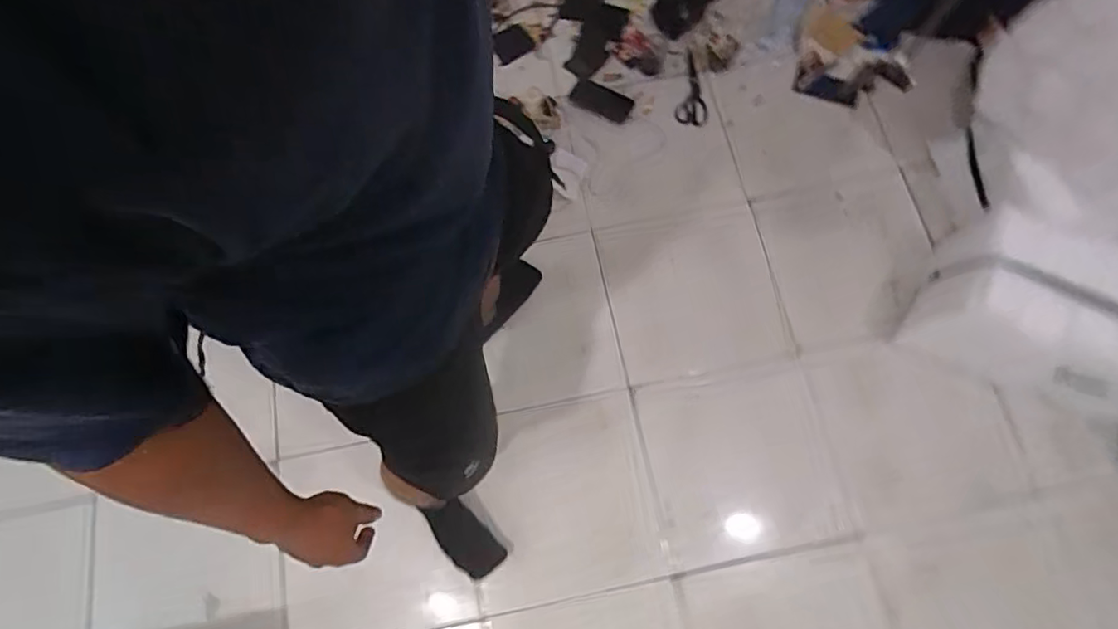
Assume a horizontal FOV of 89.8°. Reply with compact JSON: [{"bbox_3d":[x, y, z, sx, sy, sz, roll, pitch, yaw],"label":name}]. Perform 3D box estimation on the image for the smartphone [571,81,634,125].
[{"bbox_3d":[0.112,-0.556,1.457,0.155,0.015,0.084,26,77,3],"label":"smartphone"}]

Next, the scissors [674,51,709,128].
[{"bbox_3d":[0.333,-0.587,1.476,0.083,0.008,0.218,-11,77,4],"label":"scissors"}]

